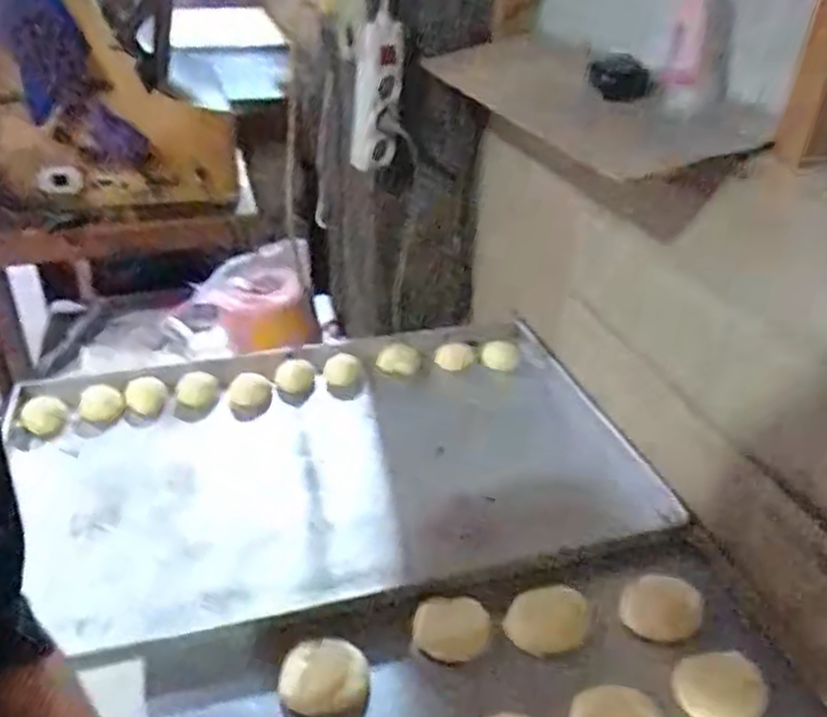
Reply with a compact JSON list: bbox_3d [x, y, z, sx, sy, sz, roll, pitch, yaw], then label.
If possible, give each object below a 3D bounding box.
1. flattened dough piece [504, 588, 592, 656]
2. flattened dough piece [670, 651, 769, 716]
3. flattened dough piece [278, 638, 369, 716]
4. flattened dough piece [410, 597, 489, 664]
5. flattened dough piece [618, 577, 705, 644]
[{"bbox_3d":[0.129,0.247,0.733,0.085,0.006,0.068,-19,38,-28],"label":"flattened dough piece"},{"bbox_3d":[0.263,0.281,0.666,0.073,0.015,0.074,13,34,18],"label":"flattened dough piece"},{"bbox_3d":[-0.078,0.276,0.671,0.075,0.009,0.070,1,33,0],"label":"flattened dough piece"},{"bbox_3d":[0.036,0.248,0.719,0.068,0.007,0.070,1,33,0],"label":"flattened dough piece"},{"bbox_3d":[0.238,0.236,0.740,0.069,0.007,0.076,23,39,31],"label":"flattened dough piece"}]

